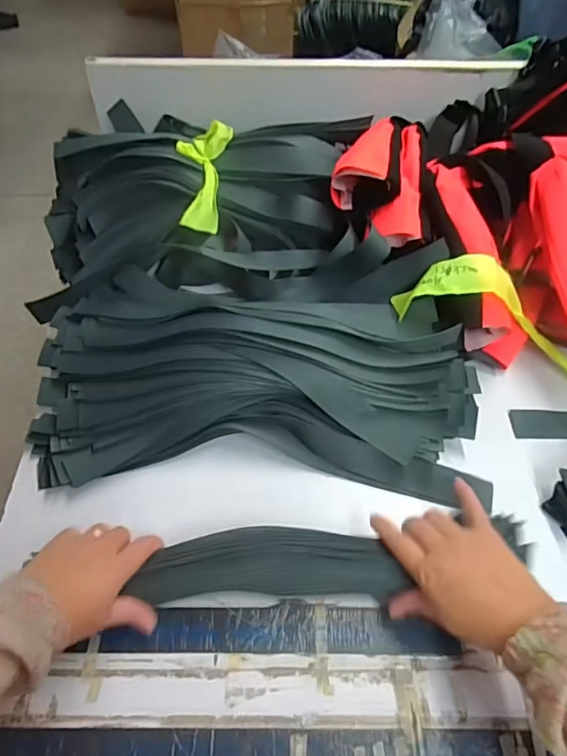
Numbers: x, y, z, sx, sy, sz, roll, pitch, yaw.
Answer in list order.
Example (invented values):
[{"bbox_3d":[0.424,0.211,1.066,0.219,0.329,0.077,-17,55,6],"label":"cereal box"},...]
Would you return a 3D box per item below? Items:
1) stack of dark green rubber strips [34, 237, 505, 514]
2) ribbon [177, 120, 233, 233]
[{"bbox_3d":[-0.039,-0.023,0.635,0.519,0.086,0.373,2,52,1],"label":"stack of dark green rubber strips"},{"bbox_3d":[-0.107,-0.273,0.708,0.076,0.044,0.200,-2,52,-3],"label":"ribbon"}]

